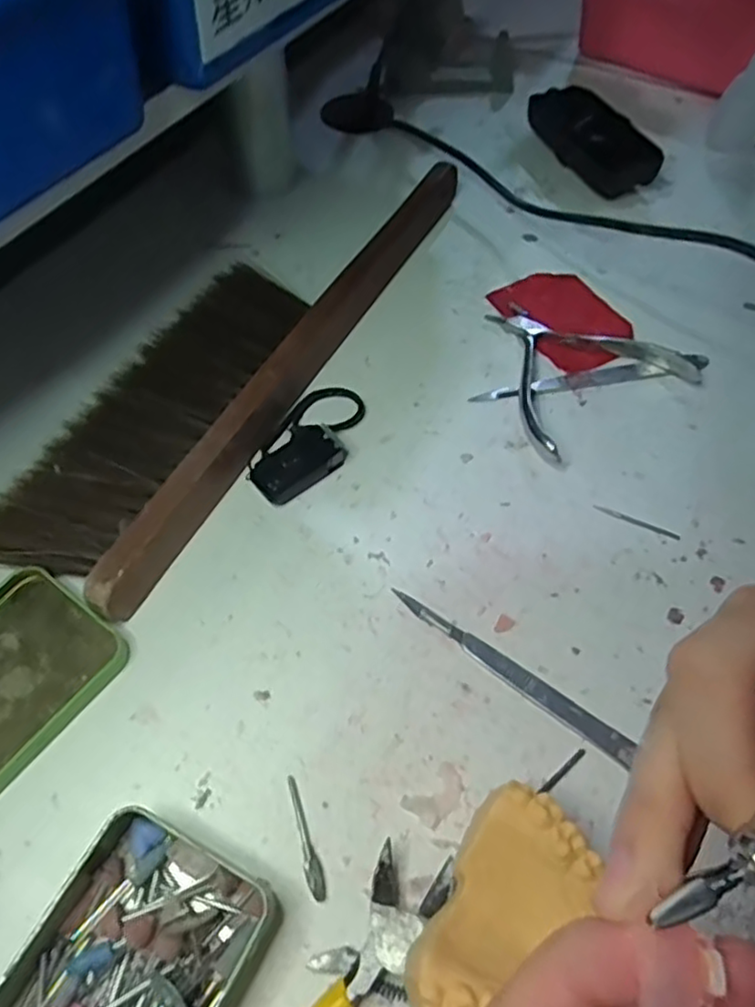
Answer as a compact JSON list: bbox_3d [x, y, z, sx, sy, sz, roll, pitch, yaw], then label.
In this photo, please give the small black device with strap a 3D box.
[{"bbox_3d":[-0.035,-0.034,0.351,0.040,0.016,0.080,25,60,16],"label":"small black device with strap"}]

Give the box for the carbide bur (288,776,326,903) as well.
[{"bbox_3d":[-0.028,0.125,0.254,0.006,0.004,0.044,-17,58,-10],"label":"carbide bur"}]

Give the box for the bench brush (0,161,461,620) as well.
[{"bbox_3d":[-0.068,-0.095,0.382,0.095,0.029,0.342,21,60,14],"label":"bench brush"}]

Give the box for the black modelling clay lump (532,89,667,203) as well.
[{"bbox_3d":[0.156,-0.260,0.486,0.055,0.020,0.114,-18,58,-10],"label":"black modelling clay lump"}]

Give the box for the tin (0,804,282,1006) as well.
[{"bbox_3d":[-0.086,0.159,0.222,0.074,0.022,0.095,24,60,16],"label":"tin"}]

